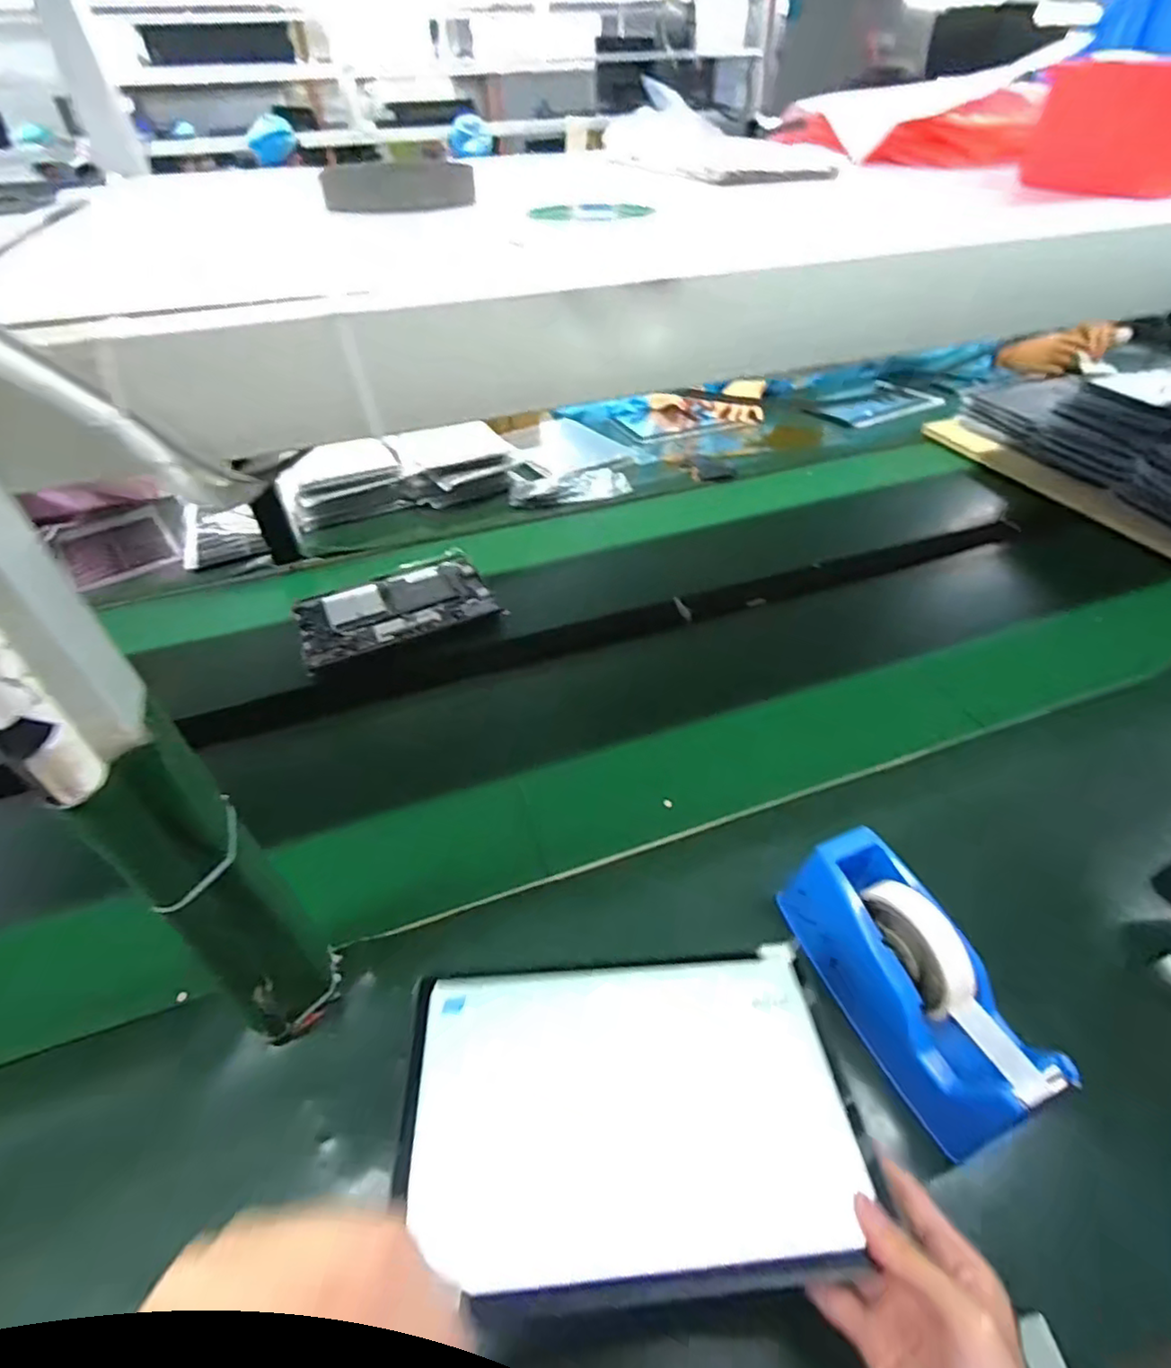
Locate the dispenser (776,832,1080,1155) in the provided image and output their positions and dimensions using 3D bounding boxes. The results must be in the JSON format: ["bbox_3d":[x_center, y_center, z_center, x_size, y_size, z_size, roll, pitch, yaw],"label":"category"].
[{"bbox_3d":[0.230,0.208,0.455,0.080,0.089,0.196,-20,47,-17],"label":"dispenser"}]

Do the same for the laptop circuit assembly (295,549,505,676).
[{"bbox_3d":[-0.262,-0.111,0.867,0.249,0.014,0.179,-20,47,-17],"label":"laptop circuit assembly"}]

